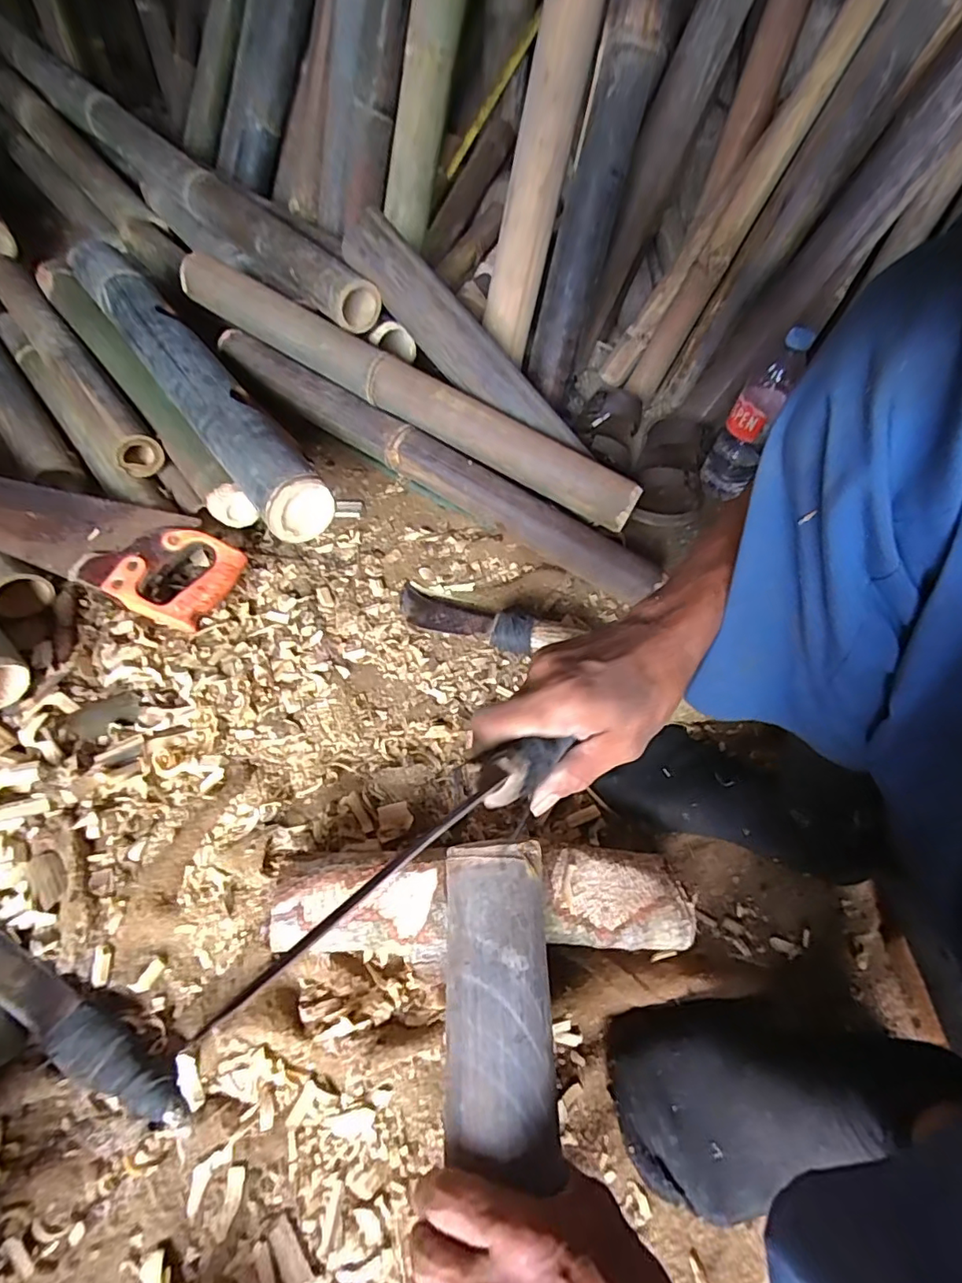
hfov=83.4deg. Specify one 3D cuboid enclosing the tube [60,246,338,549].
[{"bbox_3d":[-0.371,-0.341,0.672,0.075,0.085,0.611,-31,62,-25],"label":"tube"}]

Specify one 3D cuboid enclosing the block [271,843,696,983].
[{"bbox_3d":[0.004,0.218,0.441,0.320,0.061,0.086,3,54,-3],"label":"block"}]

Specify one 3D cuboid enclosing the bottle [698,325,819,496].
[{"bbox_3d":[0.381,-0.308,0.758,0.068,0.234,0.064,24,55,12],"label":"bottle"}]

